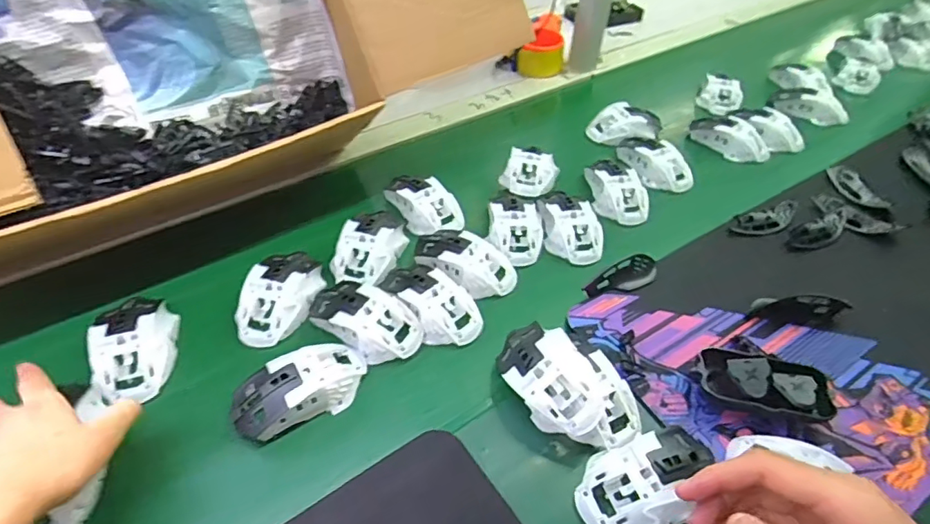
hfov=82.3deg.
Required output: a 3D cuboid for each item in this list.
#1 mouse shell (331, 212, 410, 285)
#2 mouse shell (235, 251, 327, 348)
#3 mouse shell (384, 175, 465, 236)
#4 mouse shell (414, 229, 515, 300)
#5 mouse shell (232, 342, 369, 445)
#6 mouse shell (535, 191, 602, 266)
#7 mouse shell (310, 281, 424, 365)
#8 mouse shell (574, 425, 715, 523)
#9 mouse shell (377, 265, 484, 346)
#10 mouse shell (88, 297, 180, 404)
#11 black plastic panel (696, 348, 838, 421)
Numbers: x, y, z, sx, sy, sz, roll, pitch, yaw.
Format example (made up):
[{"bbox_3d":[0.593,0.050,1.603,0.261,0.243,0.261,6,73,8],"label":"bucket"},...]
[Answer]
[{"bbox_3d":[-0.102,-0.023,0.594,0.061,0.032,0.116,14,46,10],"label":"mouse shell"},{"bbox_3d":[-0.186,0.030,0.539,0.064,0.032,0.113,11,46,7],"label":"mouse shell"},{"bbox_3d":[-0.046,-0.067,0.649,0.065,0.043,0.101,-22,51,-23],"label":"mouse shell"},{"bbox_3d":[0.003,-0.007,0.579,0.111,0.031,0.060,27,50,22],"label":"mouse shell"},{"bbox_3d":[-0.143,0.108,0.463,0.114,0.034,0.056,-19,50,-21],"label":"mouse shell"},{"bbox_3d":[0.124,-0.047,0.622,0.059,0.030,0.096,-5,46,-8],"label":"mouse shell"},{"bbox_3d":[-0.096,0.049,0.517,0.116,0.035,0.062,29,51,24],"label":"mouse shell"},{"bbox_3d":[0.145,0.166,0.411,0.118,0.034,0.066,-16,48,-18],"label":"mouse shell"},{"bbox_3d":[-0.033,0.034,0.537,0.061,0.030,0.116,-29,54,-28],"label":"mouse shell"},{"bbox_3d":[-0.303,0.074,0.490,0.060,0.035,0.114,-12,47,-14],"label":"mouse shell"},{"bbox_3d":[0.264,0.109,0.470,0.111,0.028,0.047,12,46,8],"label":"black plastic panel"}]

